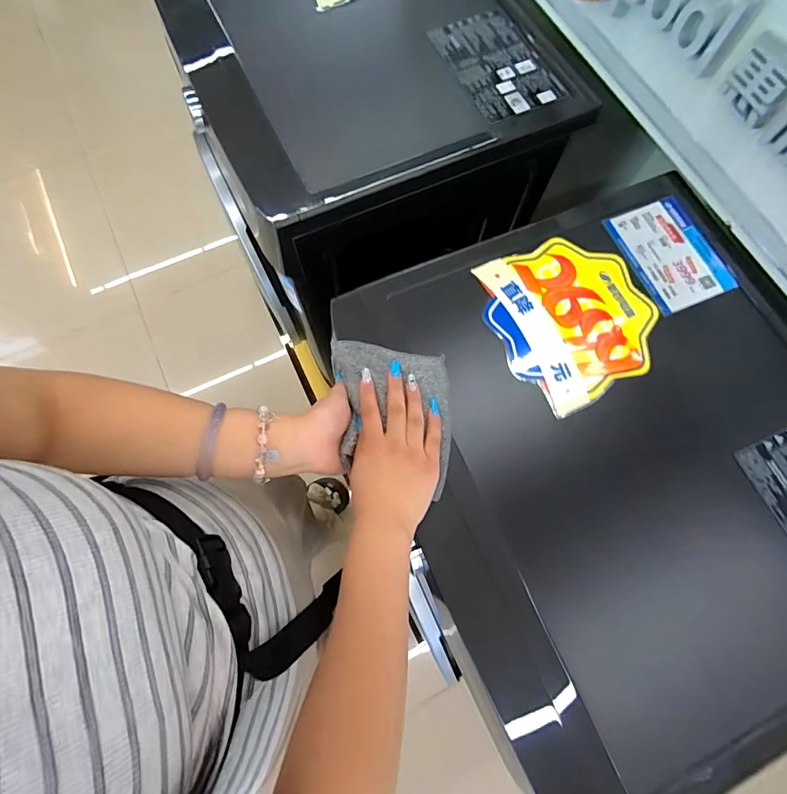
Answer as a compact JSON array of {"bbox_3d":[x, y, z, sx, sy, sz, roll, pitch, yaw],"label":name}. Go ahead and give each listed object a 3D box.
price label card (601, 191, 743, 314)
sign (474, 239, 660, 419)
[{"bbox_3d":[0.346,-0.180,0.527,0.113,0.005,0.143,-20,75,-7],"label":"price label card"},{"bbox_3d":[0.210,-0.097,0.499,0.184,0.010,0.199,-25,75,-9],"label":"sign"}]

